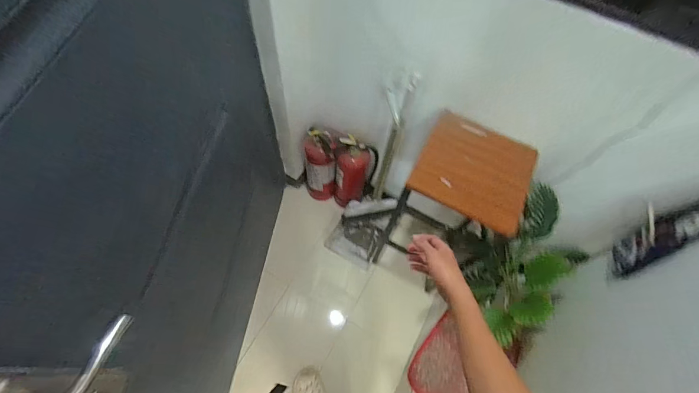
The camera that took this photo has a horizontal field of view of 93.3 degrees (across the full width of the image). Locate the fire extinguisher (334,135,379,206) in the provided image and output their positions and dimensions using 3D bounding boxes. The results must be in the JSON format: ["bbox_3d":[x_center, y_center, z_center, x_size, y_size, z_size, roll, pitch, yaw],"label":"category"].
[{"bbox_3d":[0.026,-0.104,1.447,0.175,0.407,0.139,7,63,2],"label":"fire extinguisher"}]

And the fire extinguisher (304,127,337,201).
[{"bbox_3d":[-0.133,-0.130,1.476,0.139,0.448,0.138,-6,63,-5],"label":"fire extinguisher"}]

